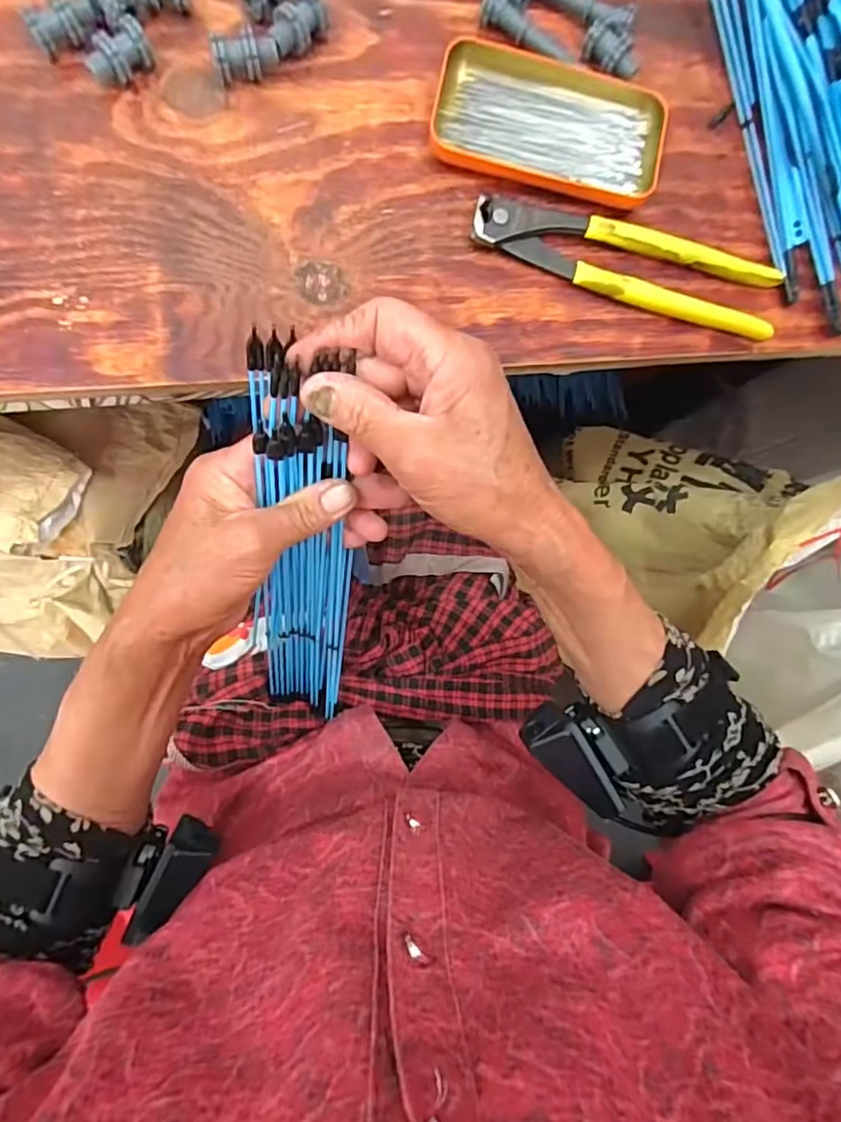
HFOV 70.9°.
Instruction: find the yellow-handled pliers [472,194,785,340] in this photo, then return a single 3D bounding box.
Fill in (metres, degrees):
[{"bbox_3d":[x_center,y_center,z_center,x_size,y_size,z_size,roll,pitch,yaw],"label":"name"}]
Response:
[{"bbox_3d":[0.130,-0.186,0.375,0.199,0.019,0.050,10,84,-6],"label":"yellow-handled pliers"}]

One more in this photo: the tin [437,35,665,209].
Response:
[{"bbox_3d":[0.082,-0.277,0.371,0.142,0.016,0.081,14,84,-6],"label":"tin"}]

